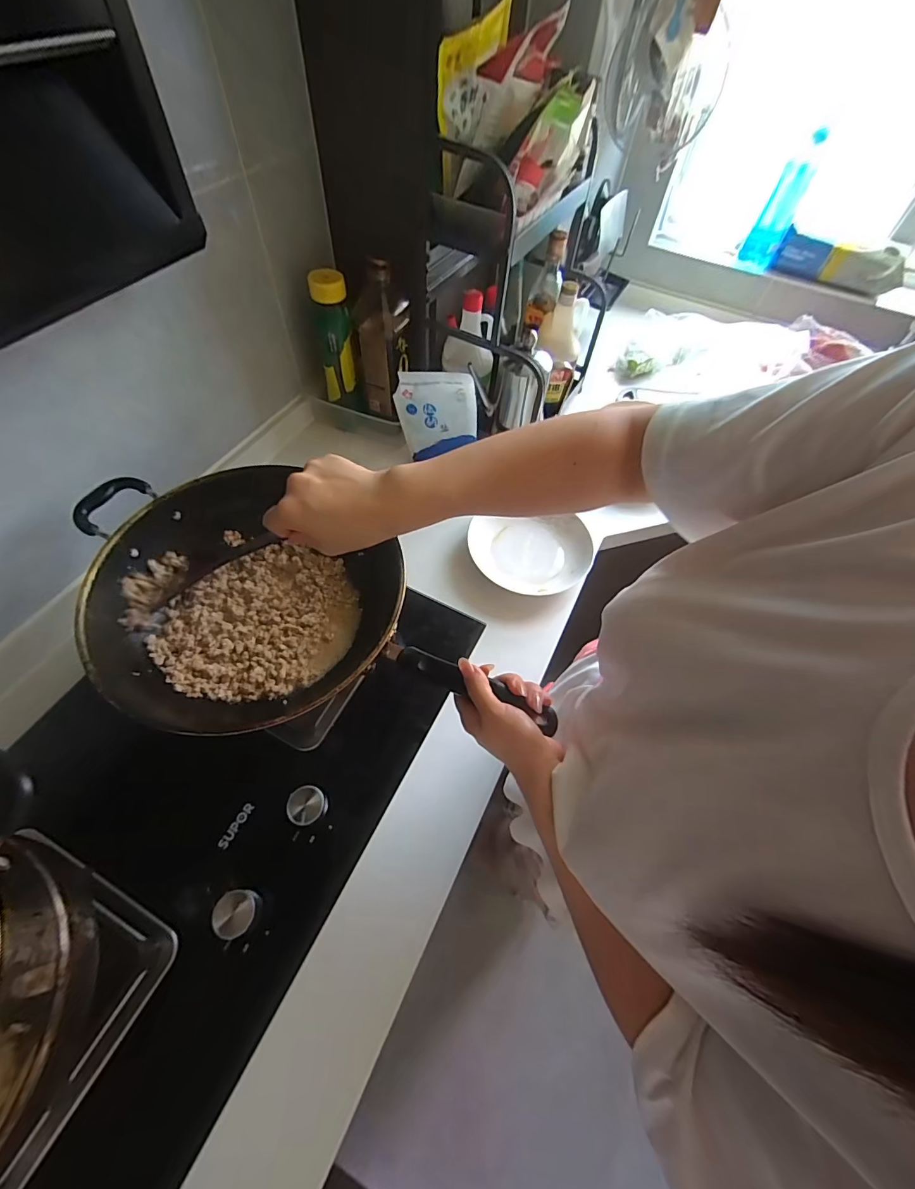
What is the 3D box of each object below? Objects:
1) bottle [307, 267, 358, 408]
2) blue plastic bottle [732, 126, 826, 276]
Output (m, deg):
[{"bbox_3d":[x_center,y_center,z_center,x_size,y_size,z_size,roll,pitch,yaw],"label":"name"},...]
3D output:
[{"bbox_3d":[-0.196,-0.403,0.724,0.052,0.193,0.065,-7,58,-7],"label":"bottle"},{"bbox_3d":[0.693,-0.832,0.949,0.071,0.223,0.066,28,60,14],"label":"blue plastic bottle"}]

